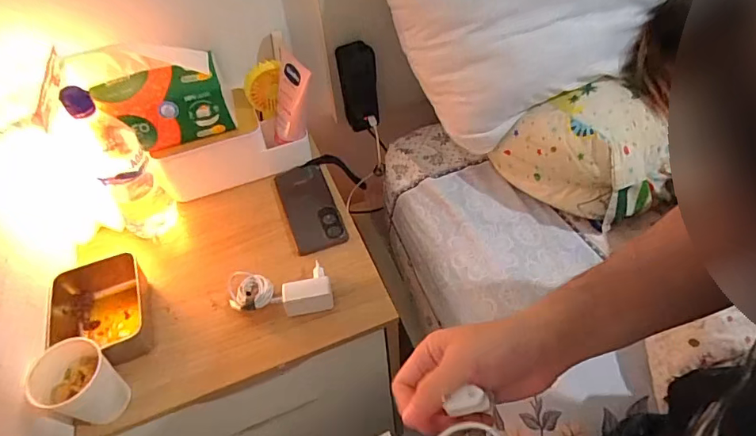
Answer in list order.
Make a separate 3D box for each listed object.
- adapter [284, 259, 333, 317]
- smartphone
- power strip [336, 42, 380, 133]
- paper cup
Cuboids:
[{"bbox_3d":[-0.092,0.092,0.618,0.061,0.039,0.060,-10,51,-4],"label":"adapter"},{"bbox_3d":[-0.106,-0.021,0.726,0.075,0.015,0.171,-17,51,-10],"label":"smartphone"},{"bbox_3d":[-0.032,-0.214,0.783,0.059,0.149,0.028,-5,50,0],"label":"power strip"},{"bbox_3d":[-0.324,0.180,0.518,0.070,0.096,0.066,-2,50,2],"label":"paper cup"}]

